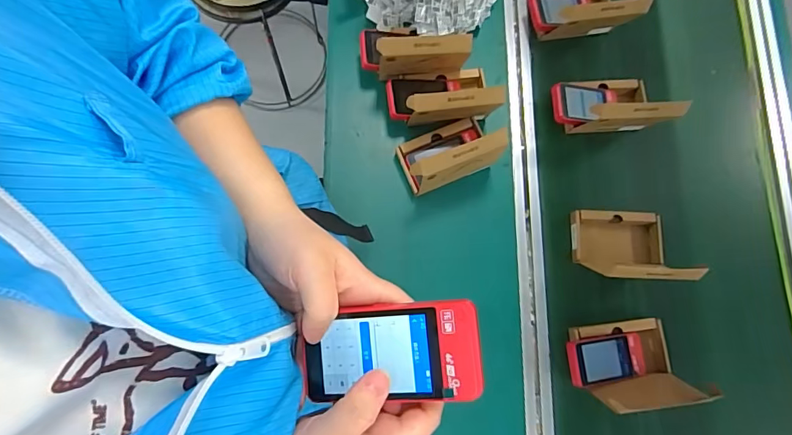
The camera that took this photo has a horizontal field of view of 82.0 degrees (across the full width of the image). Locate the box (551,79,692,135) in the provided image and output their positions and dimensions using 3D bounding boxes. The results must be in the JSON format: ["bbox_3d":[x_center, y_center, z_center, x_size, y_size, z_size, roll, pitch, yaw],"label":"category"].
[{"bbox_3d":[0.334,-0.186,0.707,0.171,0.104,0.104,-3,79,-1],"label":"box"}]

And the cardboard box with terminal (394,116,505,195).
[{"bbox_3d":[0.079,-0.098,0.666,0.137,0.120,0.093,-22,80,-5],"label":"cardboard box with terminal"}]

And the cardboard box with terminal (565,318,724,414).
[{"bbox_3d":[0.337,0.205,0.643,0.171,0.105,0.106,-5,79,-1],"label":"cardboard box with terminal"}]

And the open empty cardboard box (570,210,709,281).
[{"bbox_3d":[0.351,0.038,0.676,0.147,0.104,0.109,0,79,-1],"label":"open empty cardboard box"}]

